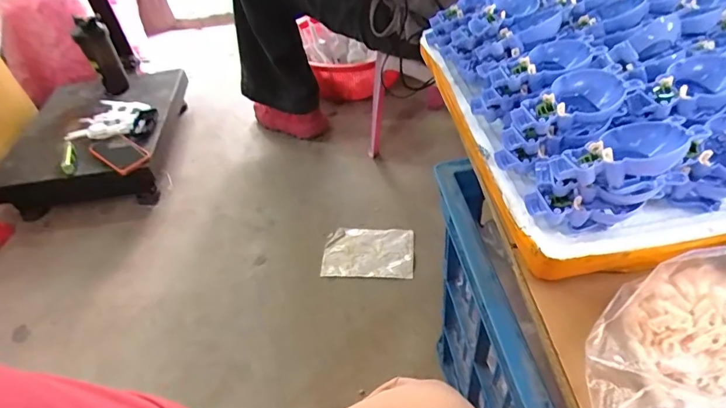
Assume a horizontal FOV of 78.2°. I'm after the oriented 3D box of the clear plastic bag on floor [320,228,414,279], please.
[{"bbox_3d":[0.012,0.105,0.992,0.194,0.009,0.134,0,45,8],"label":"clear plastic bag on floor"}]

